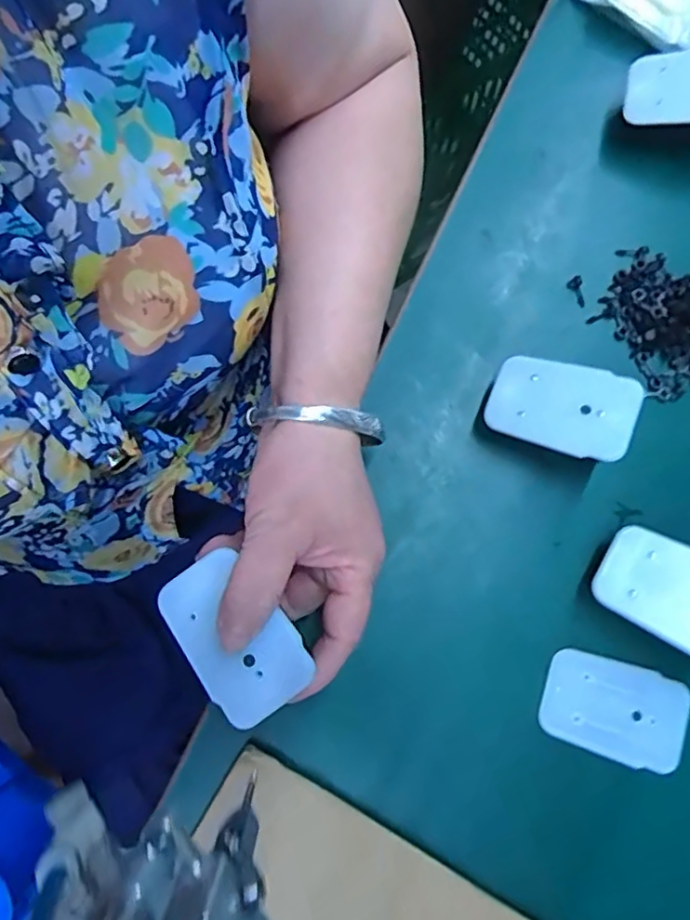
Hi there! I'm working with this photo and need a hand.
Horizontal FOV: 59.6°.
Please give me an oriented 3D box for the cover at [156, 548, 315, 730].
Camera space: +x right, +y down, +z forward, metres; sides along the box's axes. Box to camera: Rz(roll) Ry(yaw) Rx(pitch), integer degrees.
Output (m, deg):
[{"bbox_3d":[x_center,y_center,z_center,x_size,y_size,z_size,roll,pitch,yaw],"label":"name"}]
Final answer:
[{"bbox_3d":[-0.047,0.075,0.257,0.043,0.012,0.069,-35,80,-6],"label":"cover"}]

